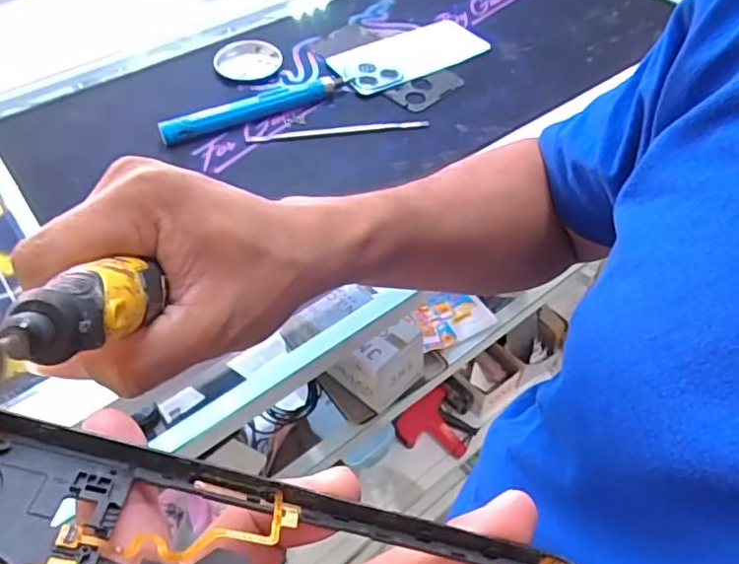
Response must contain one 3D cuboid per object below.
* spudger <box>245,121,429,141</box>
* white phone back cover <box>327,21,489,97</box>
[{"bbox_3d":[-0.028,-0.137,0.531,0.164,0.008,0.010,-7,52,-6],"label":"spudger"},{"bbox_3d":[0.040,-0.238,0.612,0.164,0.013,0.079,-27,56,-20],"label":"white phone back cover"}]

